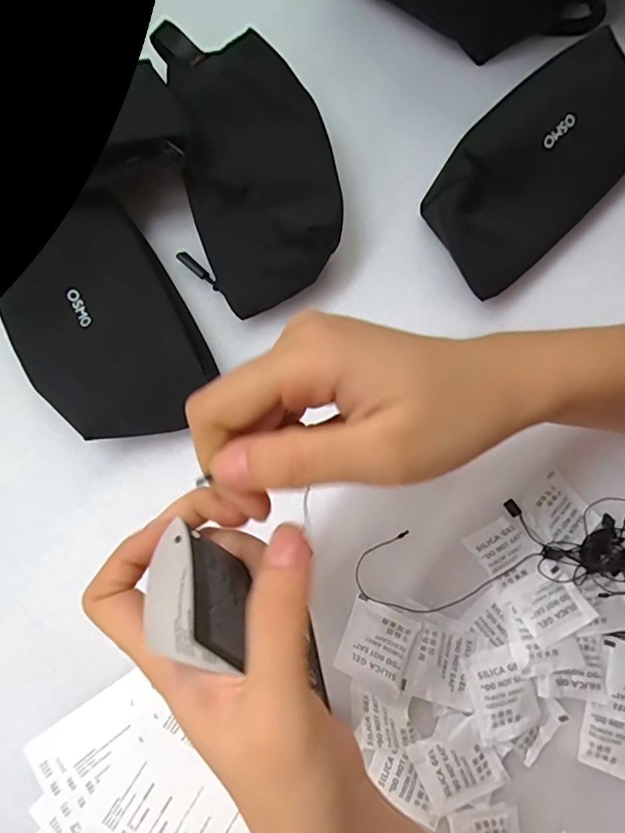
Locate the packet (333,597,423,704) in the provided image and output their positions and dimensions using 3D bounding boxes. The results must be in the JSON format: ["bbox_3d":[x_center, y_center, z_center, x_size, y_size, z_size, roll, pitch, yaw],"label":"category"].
[{"bbox_3d":[0.037,0.130,0.273,0.039,0.006,0.042,17,73,26],"label":"packet"}]

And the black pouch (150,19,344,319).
[{"bbox_3d":[-0.039,-0.160,0.314,0.098,0.057,0.177,-14,77,-2],"label":"black pouch"}]

